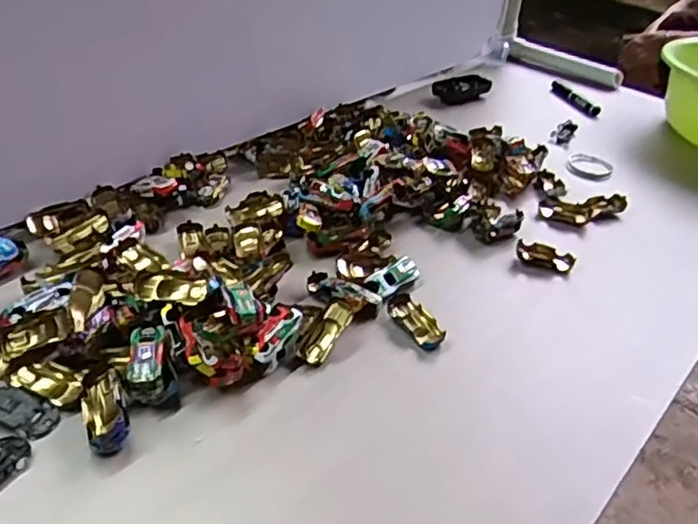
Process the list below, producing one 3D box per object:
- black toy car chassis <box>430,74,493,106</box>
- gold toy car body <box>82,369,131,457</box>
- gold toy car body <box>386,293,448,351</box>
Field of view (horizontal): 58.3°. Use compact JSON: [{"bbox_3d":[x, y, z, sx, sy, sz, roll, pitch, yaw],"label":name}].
[{"bbox_3d":[0.191,-0.291,1.038,0.100,0.031,0.046,-13,40,-24],"label":"black toy car chassis"},{"bbox_3d":[-0.181,0.111,0.465,0.030,0.027,0.059,-11,39,-22],"label":"gold toy car body"},{"bbox_3d":[0.063,0.055,0.588,0.033,0.015,0.065,-20,43,-31],"label":"gold toy car body"}]

